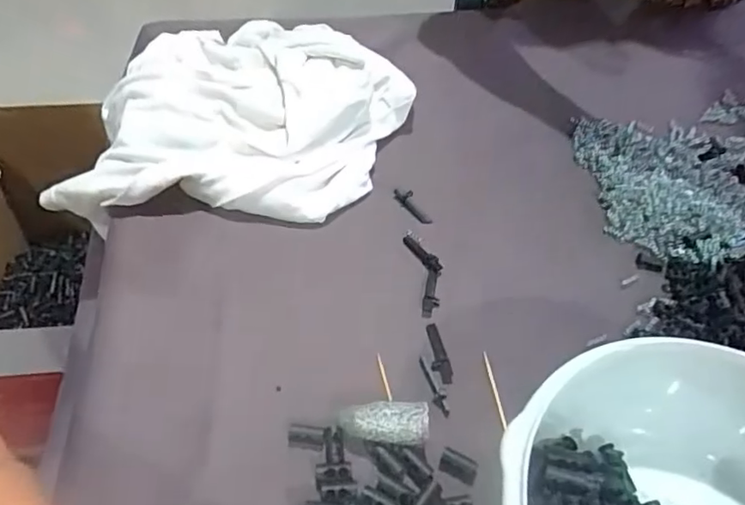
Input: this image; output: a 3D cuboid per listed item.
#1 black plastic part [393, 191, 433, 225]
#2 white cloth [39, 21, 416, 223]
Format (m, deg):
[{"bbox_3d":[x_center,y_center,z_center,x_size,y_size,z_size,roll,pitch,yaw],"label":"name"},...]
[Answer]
[{"bbox_3d":[0.028,-0.033,0.407,0.012,0.005,0.037,-27,56,-21],"label":"black plastic part"},{"bbox_3d":[-0.098,-0.109,0.435,0.238,0.058,0.177,3,51,2],"label":"white cloth"}]

